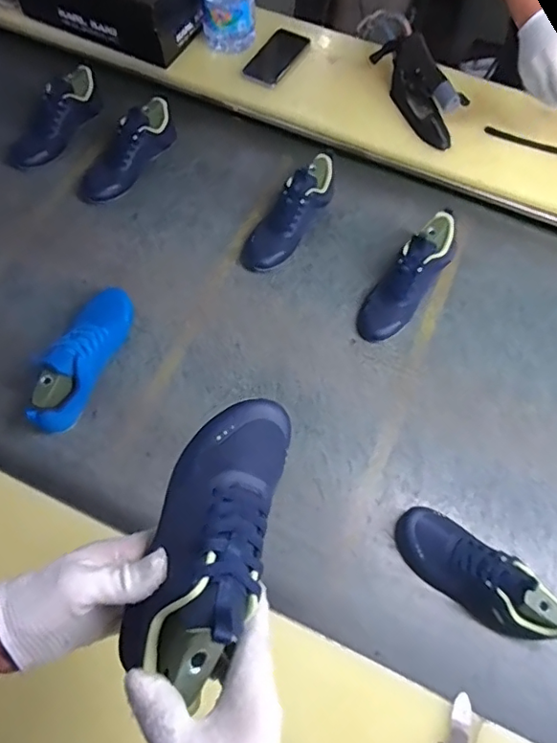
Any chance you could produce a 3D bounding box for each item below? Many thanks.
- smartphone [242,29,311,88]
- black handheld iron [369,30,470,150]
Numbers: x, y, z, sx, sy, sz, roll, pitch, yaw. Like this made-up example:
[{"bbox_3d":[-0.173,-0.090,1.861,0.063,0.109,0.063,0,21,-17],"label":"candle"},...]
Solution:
[{"bbox_3d":[-0.004,-0.638,1.081,0.075,0.013,0.148,31,72,3],"label":"smartphone"},{"bbox_3d":[0.263,-0.529,0.989,0.080,0.095,0.235,-18,67,-12],"label":"black handheld iron"}]

